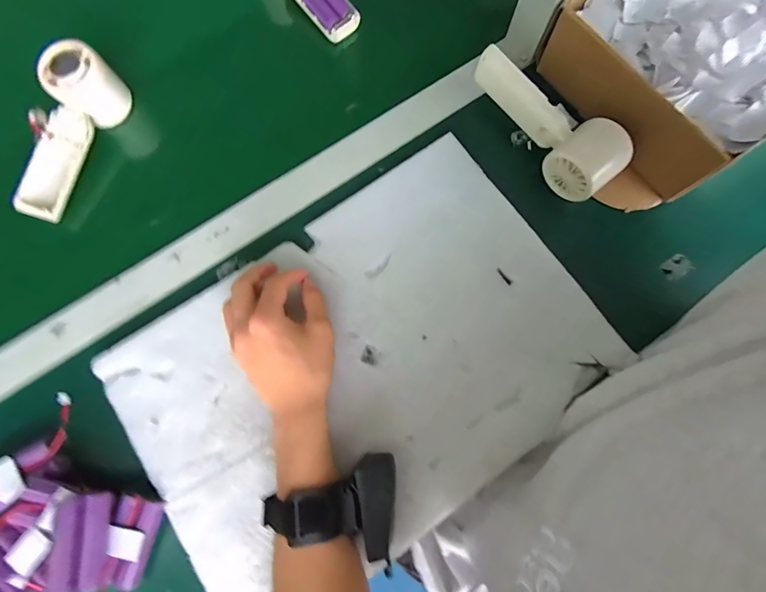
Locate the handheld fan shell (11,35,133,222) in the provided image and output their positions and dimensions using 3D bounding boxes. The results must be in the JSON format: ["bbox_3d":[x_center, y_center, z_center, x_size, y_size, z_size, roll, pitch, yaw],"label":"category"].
[{"bbox_3d":[-0.318,-0.160,0.381,0.058,0.057,0.171,24,91,6],"label":"handheld fan shell"}]

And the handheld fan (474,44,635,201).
[{"bbox_3d":[0.154,-0.167,0.361,0.051,0.051,0.162,-42,80,-8],"label":"handheld fan"}]

